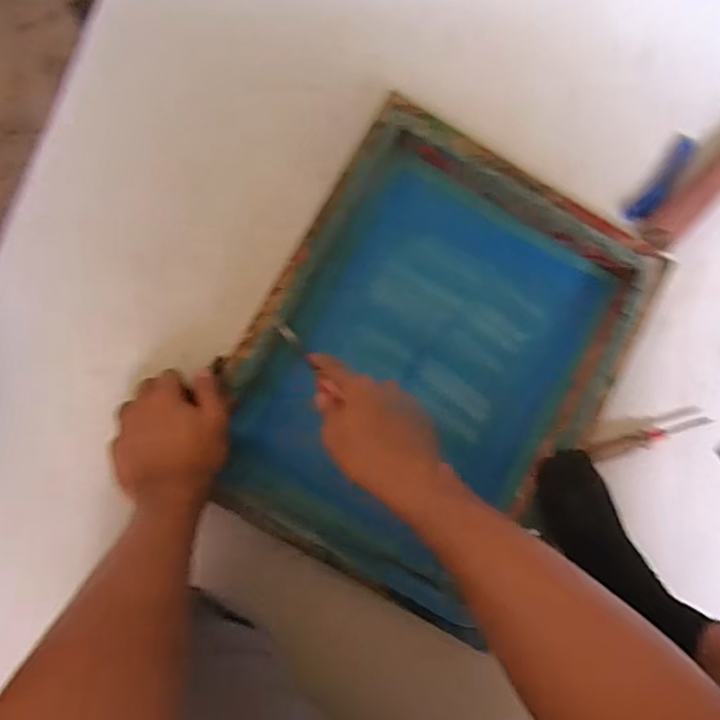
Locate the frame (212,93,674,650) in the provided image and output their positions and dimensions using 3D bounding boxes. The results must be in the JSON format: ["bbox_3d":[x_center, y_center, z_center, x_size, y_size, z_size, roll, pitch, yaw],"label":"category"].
[{"bbox_3d":[0.077,0.000,0.571,0.353,0.051,0.452,30,81,-2],"label":"frame"}]

